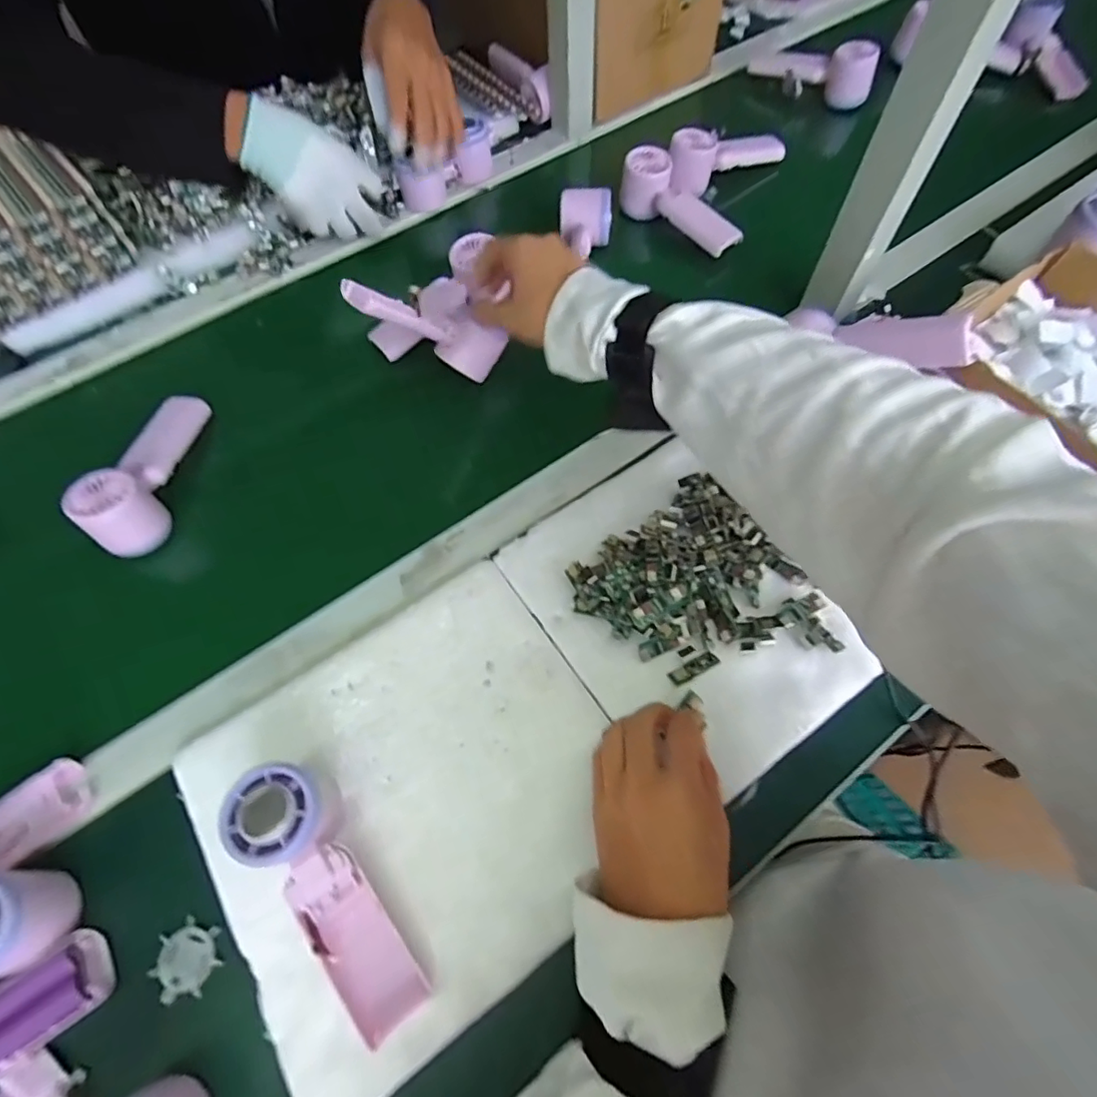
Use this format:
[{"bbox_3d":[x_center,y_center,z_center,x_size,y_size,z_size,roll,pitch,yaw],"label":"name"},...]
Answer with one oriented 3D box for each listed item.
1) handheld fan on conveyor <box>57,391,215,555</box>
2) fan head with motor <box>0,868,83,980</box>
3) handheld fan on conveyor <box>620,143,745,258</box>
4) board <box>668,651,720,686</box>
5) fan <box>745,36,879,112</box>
[{"bbox_3d":[-0.367,-0.075,0.499,0.051,0.057,0.167,1,64,3],"label":"handheld fan on conveyor"},{"bbox_3d":[-0.335,0.230,0.338,0.053,0.055,0.053,-11,64,-3],"label":"fan head with motor"},{"bbox_3d":[0.148,-0.391,0.628,0.048,0.053,0.159,-37,68,-14],"label":"handheld fan on conveyor"},{"bbox_3d":[0.108,0.088,0.409,0.039,0.006,0.012,-26,65,-10],"label":"board"},{"bbox_3d":[0.358,-0.643,0.744,0.163,0.070,0.049,36,71,18],"label":"fan"}]

